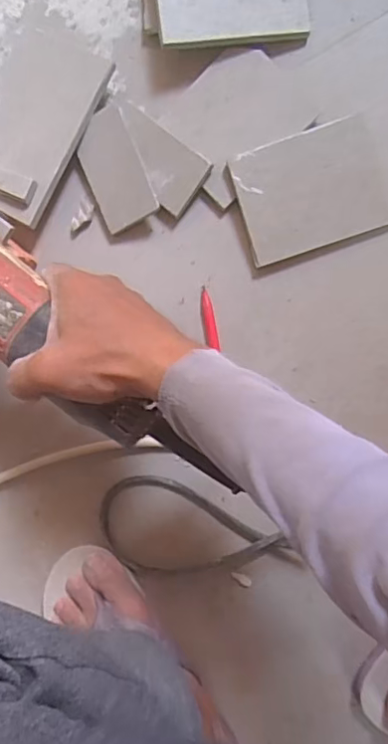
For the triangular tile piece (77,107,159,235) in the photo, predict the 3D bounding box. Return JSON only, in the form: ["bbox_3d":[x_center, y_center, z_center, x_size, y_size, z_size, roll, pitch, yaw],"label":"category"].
[{"bbox_3d":[-0.066,-0.167,0.466,0.051,0.009,0.089,-22,98,19],"label":"triangular tile piece"}]

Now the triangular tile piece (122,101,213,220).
[{"bbox_3d":[-0.033,-0.177,0.466,0.087,0.014,0.052,38,102,-2],"label":"triangular tile piece"}]

